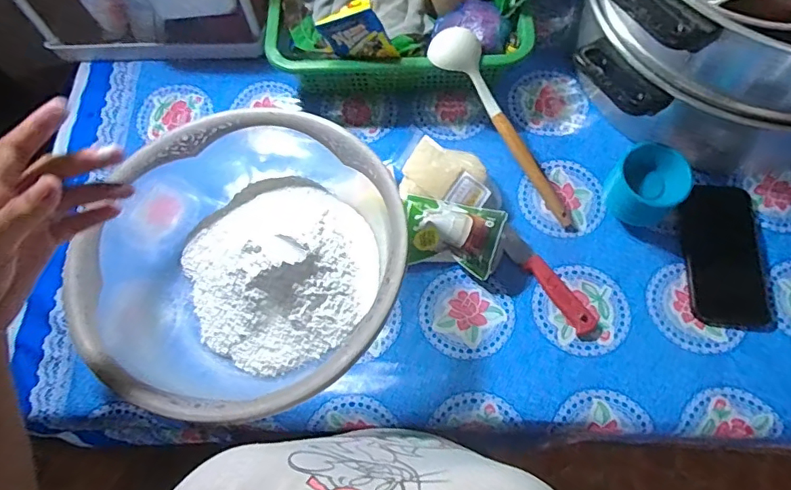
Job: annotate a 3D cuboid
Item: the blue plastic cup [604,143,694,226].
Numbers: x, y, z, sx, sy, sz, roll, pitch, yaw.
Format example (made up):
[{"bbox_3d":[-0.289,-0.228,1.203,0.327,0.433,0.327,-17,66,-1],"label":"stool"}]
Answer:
[{"bbox_3d":[0.272,-0.061,0.573,0.066,0.077,0.075,-38,71,-12],"label":"blue plastic cup"}]

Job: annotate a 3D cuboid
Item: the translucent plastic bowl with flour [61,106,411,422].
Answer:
[{"bbox_3d":[-0.150,0.015,0.524,0.311,0.124,0.293,-1,67,1],"label":"translucent plastic bowl with flour"}]

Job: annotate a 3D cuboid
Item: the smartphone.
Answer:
[{"bbox_3d":[0.361,0.011,0.564,0.080,0.016,0.159,4,68,5],"label":"smartphone"}]

